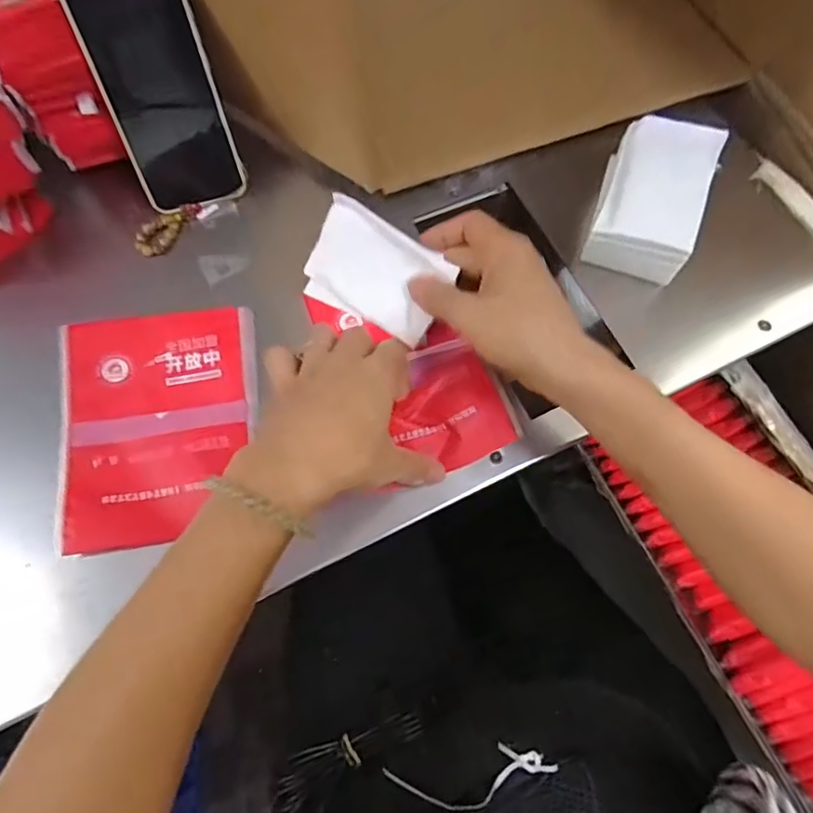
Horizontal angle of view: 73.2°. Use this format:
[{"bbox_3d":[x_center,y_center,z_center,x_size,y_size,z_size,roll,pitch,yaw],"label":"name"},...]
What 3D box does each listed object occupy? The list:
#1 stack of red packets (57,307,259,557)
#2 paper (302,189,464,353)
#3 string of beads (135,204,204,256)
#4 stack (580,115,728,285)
[{"bbox_3d":[-0.164,0.009,0.366,0.126,0.014,0.158,-9,70,-3],"label":"stack of red packets"},{"bbox_3d":[-0.022,-0.092,0.380,0.099,0.007,0.069,33,115,8],"label":"paper"},{"bbox_3d":[-0.185,-0.139,0.423,0.025,0.009,0.056,32,73,11],"label":"string of beads"},{"bbox_3d":[0.173,-0.147,0.393,0.065,0.065,0.095,19,71,7],"label":"stack"}]

